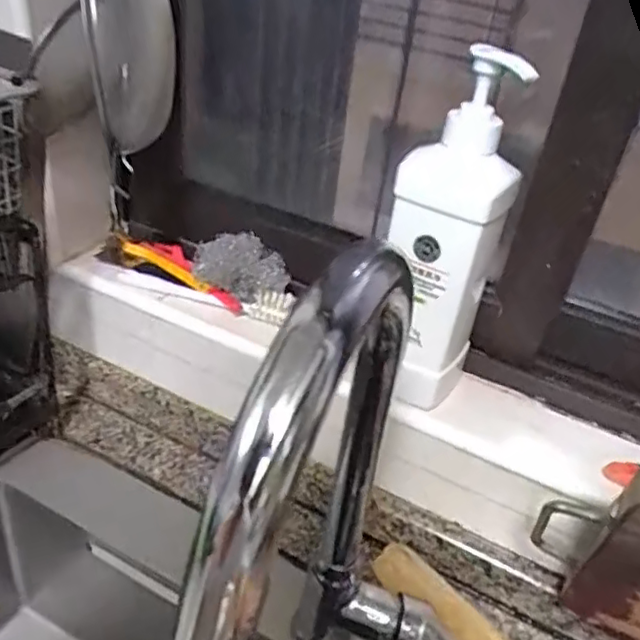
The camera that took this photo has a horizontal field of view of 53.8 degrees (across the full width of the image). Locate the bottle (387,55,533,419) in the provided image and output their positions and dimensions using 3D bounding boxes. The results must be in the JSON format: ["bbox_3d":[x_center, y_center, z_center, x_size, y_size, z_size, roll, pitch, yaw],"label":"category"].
[{"bbox_3d":[0.095,-0.057,0.494,0.083,0.274,0.067,15,35,11],"label":"bottle"}]

